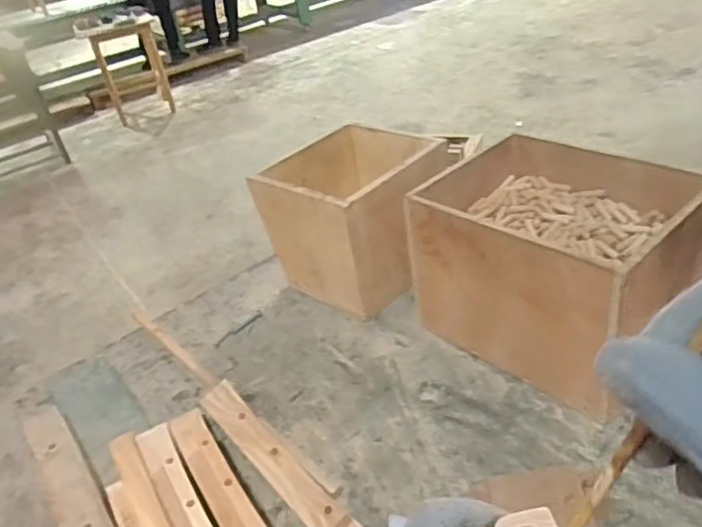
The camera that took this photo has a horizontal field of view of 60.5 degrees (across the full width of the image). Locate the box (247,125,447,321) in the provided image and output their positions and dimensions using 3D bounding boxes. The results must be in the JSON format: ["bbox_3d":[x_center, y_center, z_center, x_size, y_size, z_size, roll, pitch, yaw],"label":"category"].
[{"bbox_3d":[0.008,-0.080,1.047,0.236,0.228,0.256,19,44,37],"label":"box"}]

